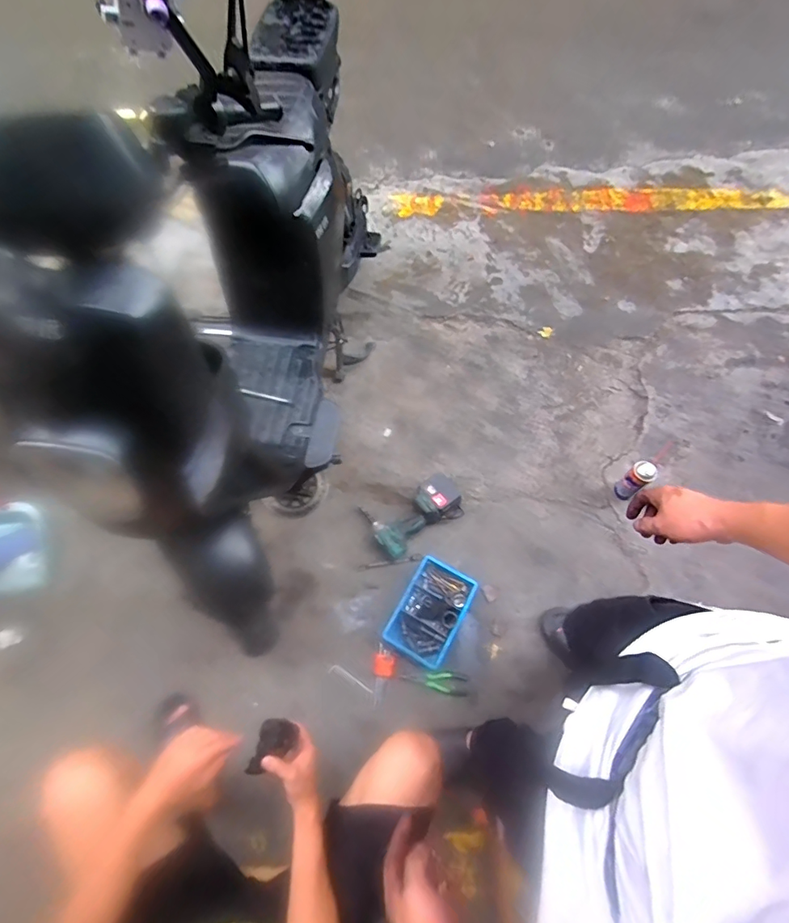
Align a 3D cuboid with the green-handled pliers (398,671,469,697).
[{"bbox_3d":[0.111,0.583,1.265,0.182,0.017,0.054,12,69,5],"label":"green-handled pliers"}]

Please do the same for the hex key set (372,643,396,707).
[{"bbox_3d":[-0.033,0.583,1.292,0.058,0.012,0.145,10,67,5],"label":"hex key set"}]

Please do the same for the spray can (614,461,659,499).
[{"bbox_3d":[0.716,0.059,1.424,0.066,0.181,0.064,0,67,1],"label":"spray can"}]

